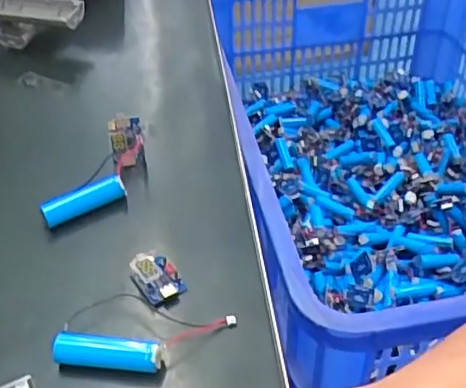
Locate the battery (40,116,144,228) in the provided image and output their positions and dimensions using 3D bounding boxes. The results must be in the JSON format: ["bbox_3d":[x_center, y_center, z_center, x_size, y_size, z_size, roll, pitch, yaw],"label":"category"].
[{"bbox_3d":[-0.079,-0.010,0.382,0.029,0.035,0.082,18,46,18],"label":"battery"}]

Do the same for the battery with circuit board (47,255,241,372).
[{"bbox_3d":[-0.048,0.065,0.312,0.076,0.016,0.058,-34,52,-30],"label":"battery with circuit board"}]

